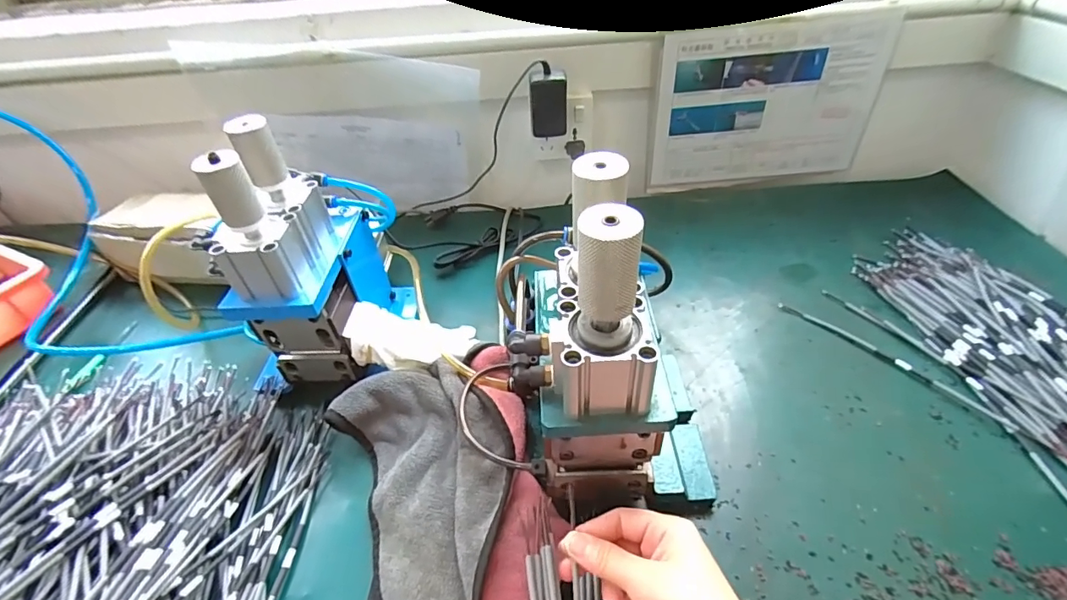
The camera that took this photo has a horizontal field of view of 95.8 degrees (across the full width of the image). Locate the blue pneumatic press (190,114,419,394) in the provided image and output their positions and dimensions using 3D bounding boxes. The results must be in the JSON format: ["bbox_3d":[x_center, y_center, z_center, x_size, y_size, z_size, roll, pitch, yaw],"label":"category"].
[{"bbox_3d":[-0.213,-0.046,0.461,0.101,0.240,0.174,8,44,14],"label":"blue pneumatic press"}]

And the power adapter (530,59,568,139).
[{"bbox_3d":[0.021,-0.261,0.627,0.047,0.088,0.032,-2,43,3],"label":"power adapter"}]

